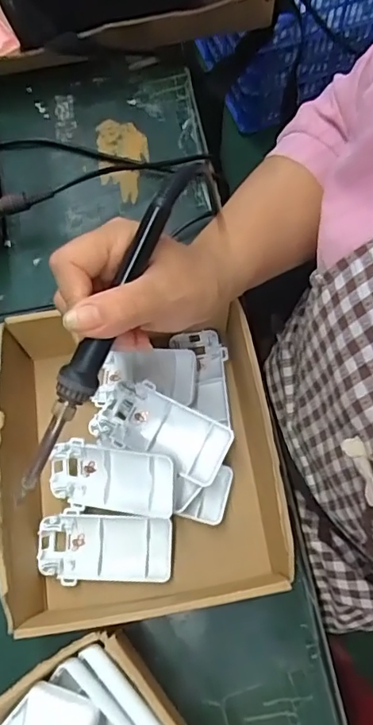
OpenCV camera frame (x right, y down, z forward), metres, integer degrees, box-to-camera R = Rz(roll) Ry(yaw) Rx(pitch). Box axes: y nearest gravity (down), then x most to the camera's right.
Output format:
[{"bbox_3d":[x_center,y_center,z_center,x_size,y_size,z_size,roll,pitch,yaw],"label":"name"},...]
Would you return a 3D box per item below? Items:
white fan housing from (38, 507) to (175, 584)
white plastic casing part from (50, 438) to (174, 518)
[{"bbox_3d":[-0.059,0.133,0.375,0.095,0.014,0.047,-1,70,2],"label":"white fan housing"},{"bbox_3d":[-0.054,0.083,0.371,0.096,0.012,0.047,6,94,21],"label":"white plastic casing part"}]

